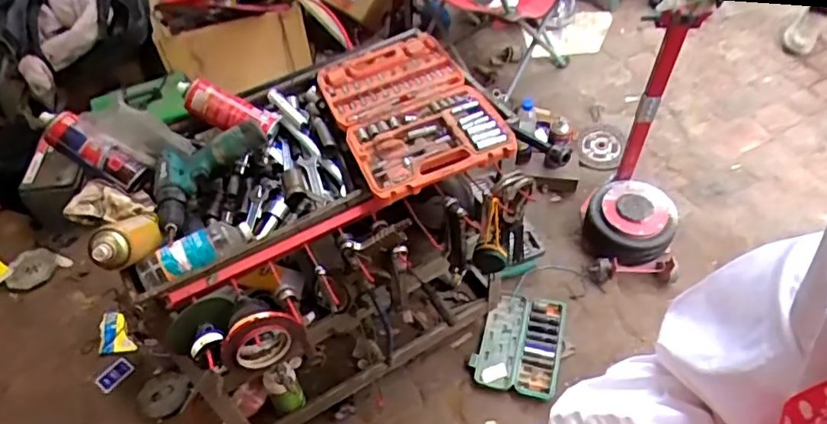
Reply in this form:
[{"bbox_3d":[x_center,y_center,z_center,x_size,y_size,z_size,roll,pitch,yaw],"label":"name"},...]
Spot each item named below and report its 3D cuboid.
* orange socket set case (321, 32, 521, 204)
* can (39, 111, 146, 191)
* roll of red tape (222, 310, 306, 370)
[{"bbox_3d":[-0.012,-0.194,1.030,0.243,0.041,0.381,-19,52,-12],"label":"orange socket set case"},{"bbox_3d":[-0.526,-0.104,0.960,0.181,0.063,0.049,36,55,-13],"label":"can"},{"bbox_3d":[-0.225,0.186,0.871,0.112,0.108,0.041,-21,52,-13],"label":"roll of red tape"}]

